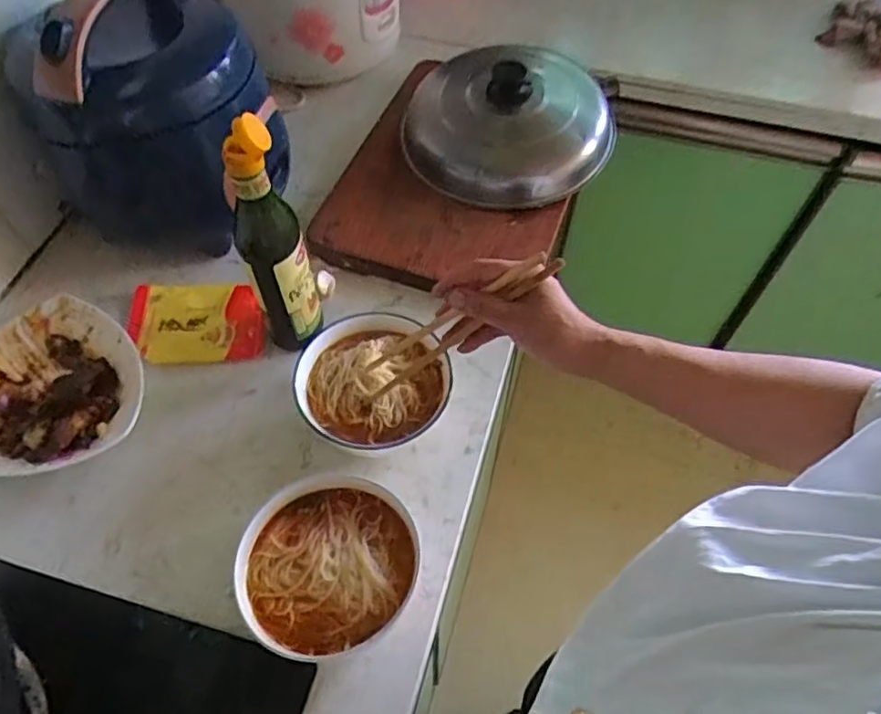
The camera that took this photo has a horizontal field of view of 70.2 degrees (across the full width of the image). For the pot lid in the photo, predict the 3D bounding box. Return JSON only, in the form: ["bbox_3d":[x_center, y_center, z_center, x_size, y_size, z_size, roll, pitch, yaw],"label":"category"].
[{"bbox_3d":[0.088,-0.296,0.782,0.252,0.087,0.225,11,58,6],"label":"pot lid"}]

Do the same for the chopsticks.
[{"bbox_3d":[0.011,-0.025,0.522,0.027,0.220,0.033,23,48,-36],"label":"chopsticks"}]

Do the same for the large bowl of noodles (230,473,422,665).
[{"bbox_3d":[-0.095,0.178,0.534,0.145,0.051,0.138,0,57,0],"label":"large bowl of noodles"}]

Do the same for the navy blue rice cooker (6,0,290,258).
[{"bbox_3d":[-0.280,-0.248,0.683,0.192,0.232,0.195,11,58,7],"label":"navy blue rice cooker"}]

